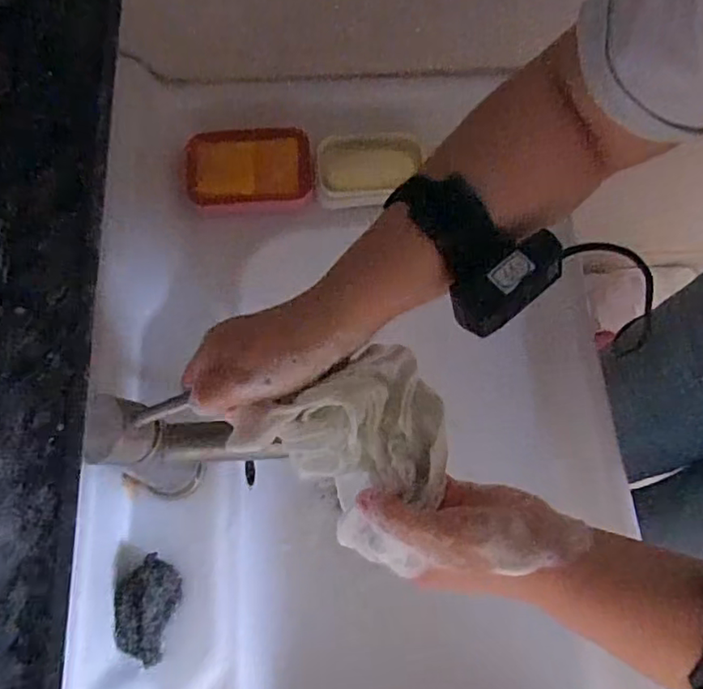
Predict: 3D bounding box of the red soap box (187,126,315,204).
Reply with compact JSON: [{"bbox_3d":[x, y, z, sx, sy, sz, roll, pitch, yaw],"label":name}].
[{"bbox_3d":[-0.105,-0.189,0.617,0.123,0.026,0.085,-6,68,-4],"label":"red soap box"}]

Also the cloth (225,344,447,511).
[{"bbox_3d":[-0.005,0.048,0.372,0.129,0.048,0.089,-4,68,-3],"label":"cloth"}]

